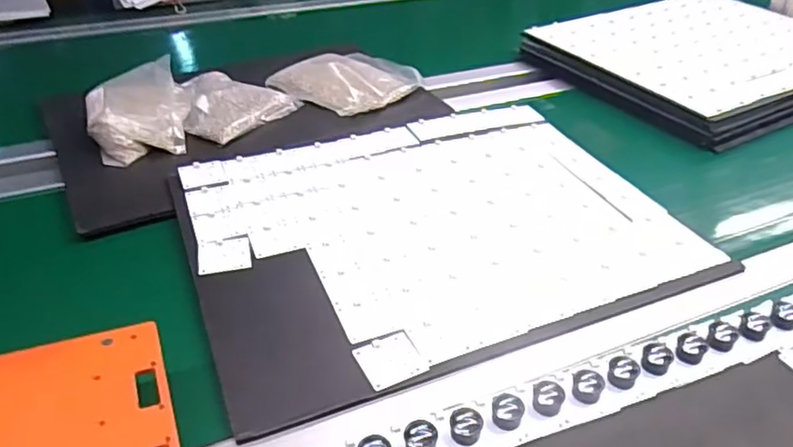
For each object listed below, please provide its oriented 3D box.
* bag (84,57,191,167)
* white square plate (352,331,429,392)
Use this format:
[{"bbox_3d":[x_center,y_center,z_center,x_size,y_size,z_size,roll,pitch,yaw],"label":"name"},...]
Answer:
[{"bbox_3d":[-0.325,-0.142,0.768,0.120,0.052,0.165,-15,40,-19],"label":"bag"},{"bbox_3d":[-0.005,0.107,0.483,0.048,0.004,0.044,-18,41,-22],"label":"white square plate"}]

